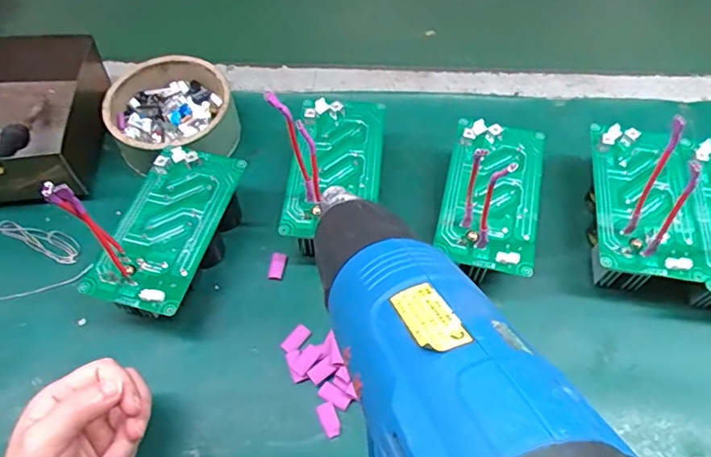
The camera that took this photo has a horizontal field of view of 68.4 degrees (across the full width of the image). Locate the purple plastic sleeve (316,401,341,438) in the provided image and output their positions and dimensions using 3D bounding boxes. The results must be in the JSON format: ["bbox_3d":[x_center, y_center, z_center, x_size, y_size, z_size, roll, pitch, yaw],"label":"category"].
[{"bbox_3d":[-0.020,0.145,0.397,0.013,0.004,0.025,-21,60,-13],"label":"purple plastic sleeve"}]

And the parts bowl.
[{"bbox_3d":[-0.182,-0.111,0.530,0.122,0.048,0.132,0,58,0],"label":"parts bowl"}]

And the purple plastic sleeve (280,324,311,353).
[{"bbox_3d":[-0.049,0.091,0.433,0.014,0.004,0.026,36,64,20],"label":"purple plastic sleeve"}]

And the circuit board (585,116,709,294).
[{"bbox_3d":[0.253,-0.017,0.470,0.093,0.057,0.154,11,58,6],"label":"circuit board"}]

